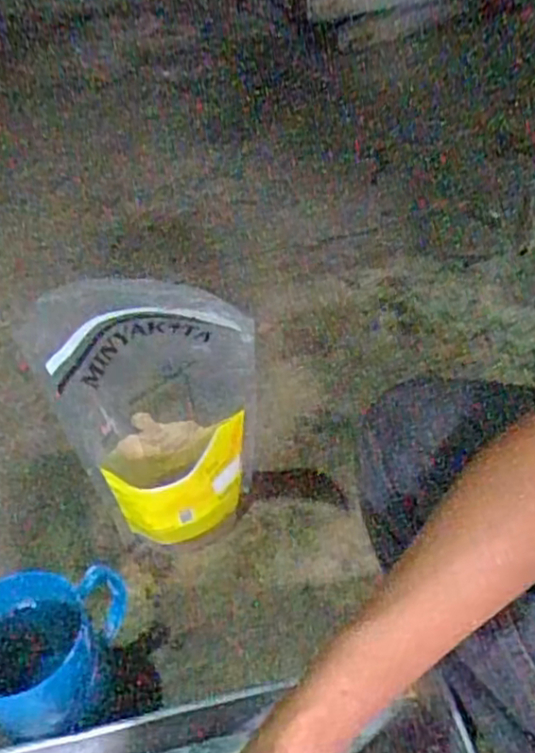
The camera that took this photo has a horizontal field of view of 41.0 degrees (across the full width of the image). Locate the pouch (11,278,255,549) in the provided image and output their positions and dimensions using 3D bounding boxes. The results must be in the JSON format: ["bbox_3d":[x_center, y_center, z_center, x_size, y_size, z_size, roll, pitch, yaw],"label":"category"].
[{"bbox_3d":[-0.075,0.038,0.534,0.144,0.235,0.053,-11,42,-5],"label":"pouch"}]

